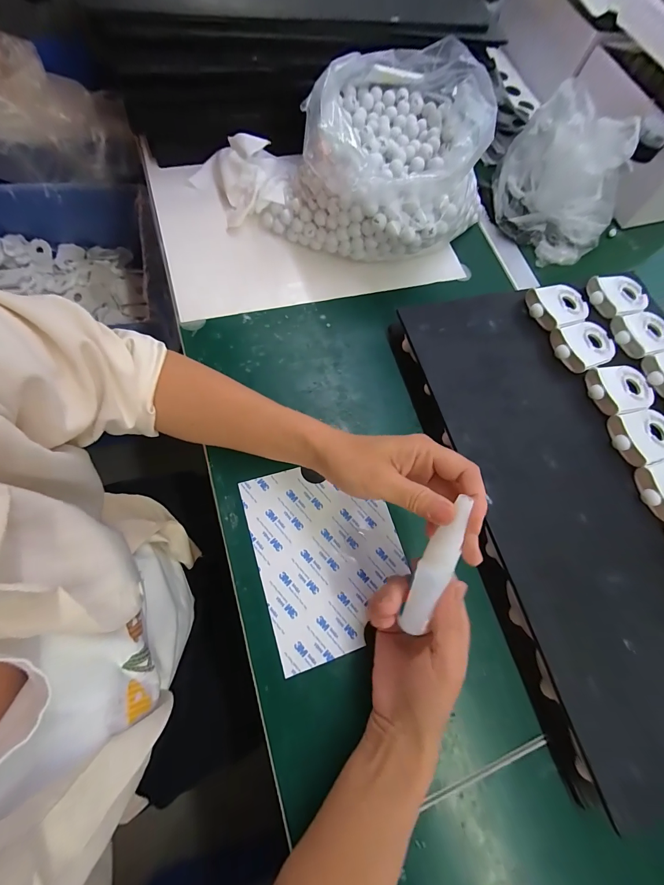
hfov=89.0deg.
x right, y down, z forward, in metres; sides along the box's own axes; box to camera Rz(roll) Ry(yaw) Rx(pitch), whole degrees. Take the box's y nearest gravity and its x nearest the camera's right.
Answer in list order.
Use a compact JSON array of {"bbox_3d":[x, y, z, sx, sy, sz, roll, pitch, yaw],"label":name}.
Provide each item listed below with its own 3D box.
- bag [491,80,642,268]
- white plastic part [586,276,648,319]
[{"bbox_3d":[0.329,-0.365,0.467,0.174,0.122,0.155,38,69,6],"label":"bag"},{"bbox_3d":[0.366,-0.190,0.430,0.084,0.017,0.063,-21,75,-14],"label":"white plastic part"}]

